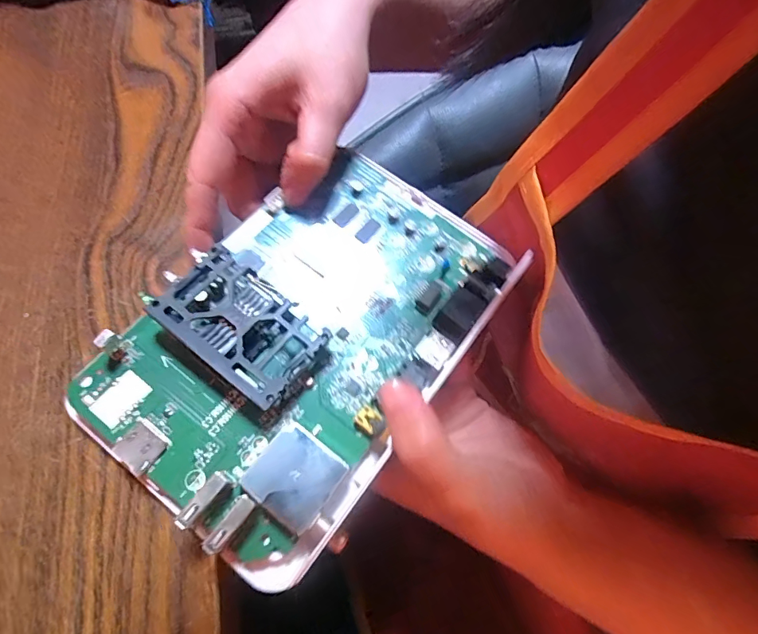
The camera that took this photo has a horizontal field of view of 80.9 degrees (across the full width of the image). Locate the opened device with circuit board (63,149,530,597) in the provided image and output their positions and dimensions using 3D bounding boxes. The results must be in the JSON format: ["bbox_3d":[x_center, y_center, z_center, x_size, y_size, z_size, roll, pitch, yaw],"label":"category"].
[{"bbox_3d":[-0.027,0.001,0.186,0.111,0.027,0.169,36,67,15],"label":"opened device with circuit board"}]

